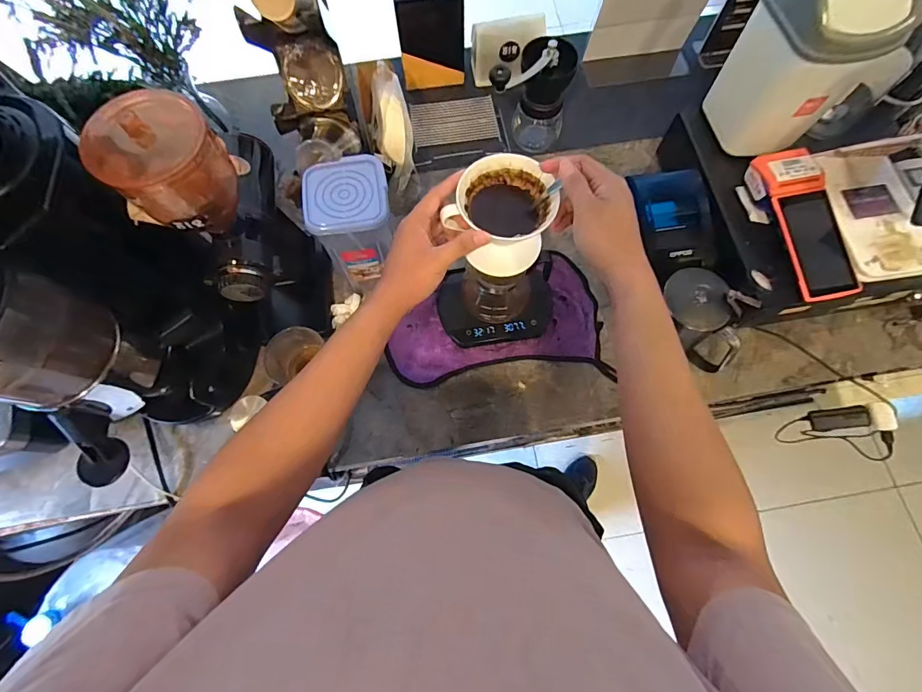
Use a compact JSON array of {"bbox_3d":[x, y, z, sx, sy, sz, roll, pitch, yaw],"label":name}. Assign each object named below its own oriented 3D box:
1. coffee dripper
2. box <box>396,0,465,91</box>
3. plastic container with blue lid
[{"bbox_3d":[0.052,-0.154,0.499,0.105,0.110,0.109,28,74,9],"label":"coffee dripper"},{"bbox_3d":[-0.052,-0.560,0.745,0.113,0.162,0.052,-7,72,-2],"label":"box"},{"bbox_3d":[-0.145,-0.164,0.584,0.104,0.146,0.110,-10,72,-3],"label":"plastic container with blue lid"}]

